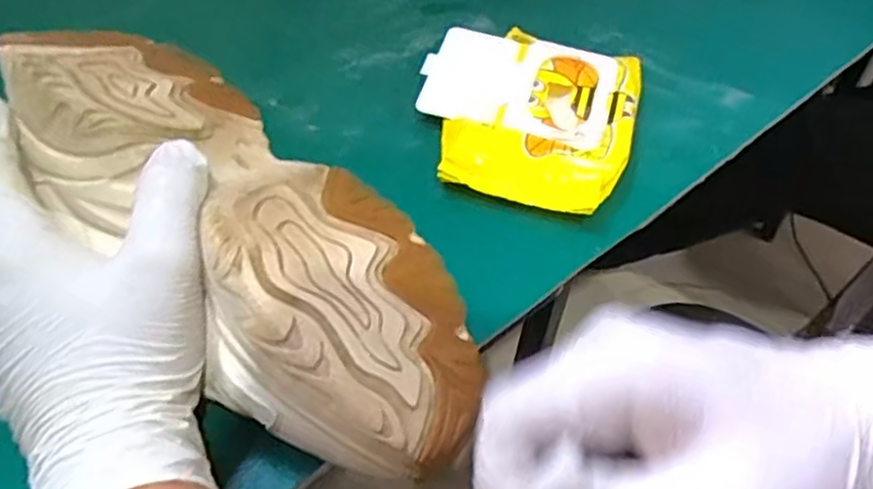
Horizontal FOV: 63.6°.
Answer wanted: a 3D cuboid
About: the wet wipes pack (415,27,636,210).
[{"bbox_3d":[0.057,-0.085,0.458,0.136,0.030,0.159,14,45,8],"label":"wet wipes pack"}]

